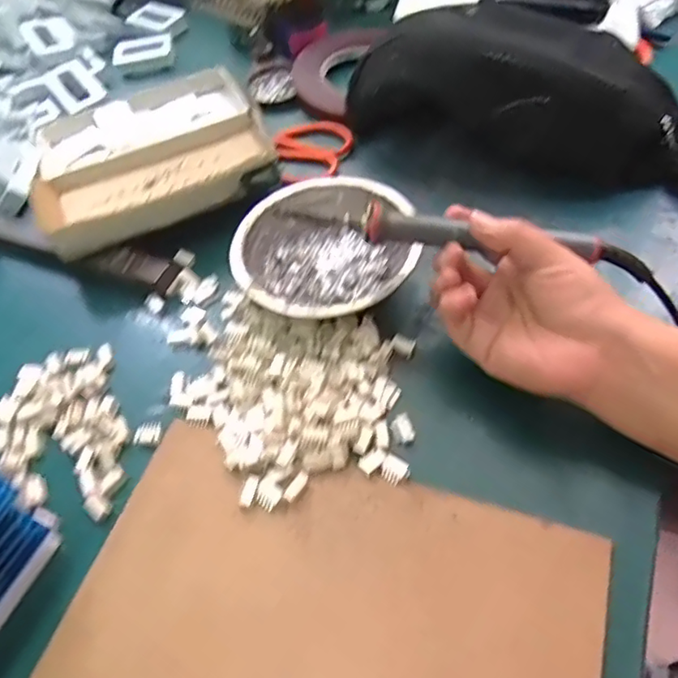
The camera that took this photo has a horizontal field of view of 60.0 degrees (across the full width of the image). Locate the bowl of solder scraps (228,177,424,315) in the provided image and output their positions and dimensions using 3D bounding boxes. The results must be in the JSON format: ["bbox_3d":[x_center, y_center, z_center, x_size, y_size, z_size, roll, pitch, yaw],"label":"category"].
[{"bbox_3d":[-0.010,-0.062,0.416,0.122,0.035,0.123,-2,55,3],"label":"bowl of solder scraps"}]

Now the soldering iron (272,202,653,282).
[{"bbox_3d":[0.074,-0.063,0.354,0.223,0.020,0.016,9,56,6],"label":"soldering iron"}]

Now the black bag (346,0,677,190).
[{"bbox_3d":[0.146,-0.206,0.479,0.264,0.084,0.114,16,59,18],"label":"black bag"}]

